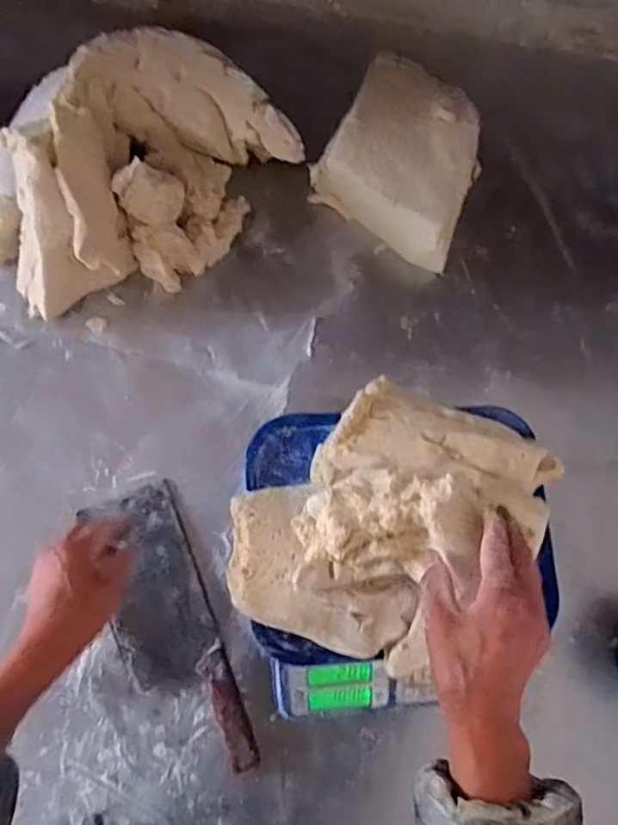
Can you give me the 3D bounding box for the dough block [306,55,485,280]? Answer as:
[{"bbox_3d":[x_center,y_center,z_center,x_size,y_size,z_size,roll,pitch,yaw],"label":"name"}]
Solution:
[{"bbox_3d":[0.126,-0.316,0.737,0.198,0.070,0.227,30,77,2],"label":"dough block"}]

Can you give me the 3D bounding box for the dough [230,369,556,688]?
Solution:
[{"bbox_3d":[0.071,0.090,0.512,0.207,0.123,0.269,40,77,10],"label":"dough"}]

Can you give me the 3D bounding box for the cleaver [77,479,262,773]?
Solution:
[{"bbox_3d":[-0.150,0.229,0.628,0.100,0.017,0.300,-21,81,-9],"label":"cleaver"}]

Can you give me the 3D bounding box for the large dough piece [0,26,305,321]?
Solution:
[{"bbox_3d":[-0.199,-0.266,0.664,0.230,0.154,0.352,41,78,5],"label":"large dough piece"}]

